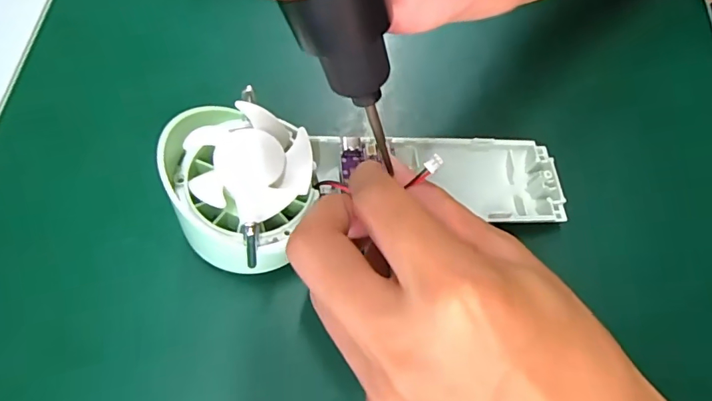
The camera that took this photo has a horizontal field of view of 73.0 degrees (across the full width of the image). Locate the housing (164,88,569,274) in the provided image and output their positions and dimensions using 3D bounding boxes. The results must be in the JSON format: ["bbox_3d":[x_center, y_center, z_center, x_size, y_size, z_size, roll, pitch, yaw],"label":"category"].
[{"bbox_3d":[0.009,-0.010,0.211,0.173,0.028,0.061,-3,65,-22],"label":"housing"}]

